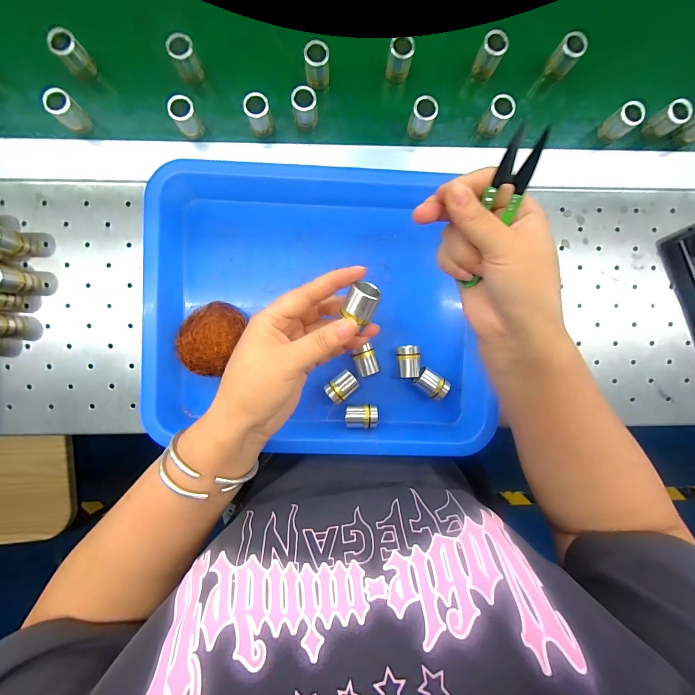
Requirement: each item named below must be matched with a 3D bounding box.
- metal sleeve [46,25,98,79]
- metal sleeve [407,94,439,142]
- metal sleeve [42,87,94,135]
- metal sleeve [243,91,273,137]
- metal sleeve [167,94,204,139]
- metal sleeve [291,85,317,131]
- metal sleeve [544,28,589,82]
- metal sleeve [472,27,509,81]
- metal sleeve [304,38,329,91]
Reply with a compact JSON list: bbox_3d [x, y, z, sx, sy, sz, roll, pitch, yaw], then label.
[{"bbox_3d":[-0.256,-0.274,0.301,0.023,0.035,0.024,0,91,-2],"label":"metal sleeve"},{"bbox_3d":[0.073,-0.222,0.312,0.022,0.033,0.020,0,91,-2],"label":"metal sleeve"},{"bbox_3d":[-0.259,-0.219,0.299,0.018,0.032,0.022,42,89,-2],"label":"metal sleeve"},{"bbox_3d":[-0.083,-0.219,0.307,0.022,0.037,0.022,0,91,-2],"label":"metal sleeve"},{"bbox_3d":[-0.151,-0.217,0.305,0.022,0.035,0.022,0,91,-2],"label":"metal sleeve"},{"bbox_3d":[-0.041,-0.227,0.311,0.022,0.037,0.021,-10,91,-2],"label":"metal sleeve"},{"bbox_3d":[0.218,-0.290,0.322,0.023,0.034,0.021,0,91,-2],"label":"metal sleeve"},{"bbox_3d":[0.141,-0.288,0.318,0.022,0.035,0.018,25,90,-2],"label":"metal sleeve"},{"bbox_3d":[-0.029,-0.271,0.312,0.022,0.037,0.020,0,91,-2],"label":"metal sleeve"}]

